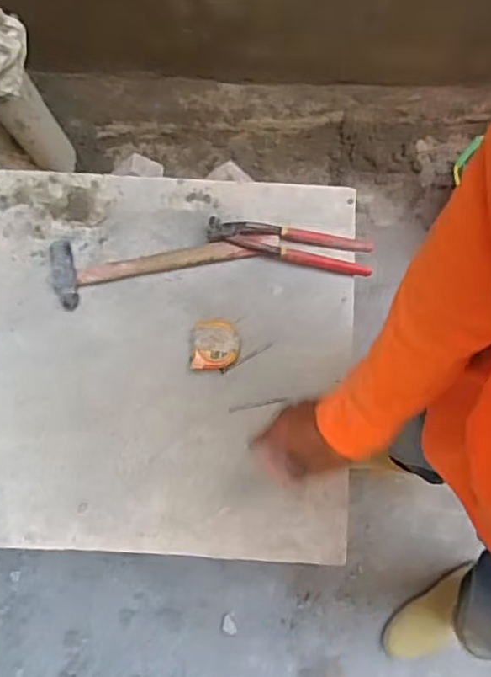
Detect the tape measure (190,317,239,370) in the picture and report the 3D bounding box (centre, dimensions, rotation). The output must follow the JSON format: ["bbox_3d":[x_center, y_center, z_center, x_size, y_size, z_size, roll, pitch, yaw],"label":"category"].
[{"bbox_3d":[-0.039,0.010,0.823,0.060,0.043,0.063,3,80,0],"label":"tape measure"}]

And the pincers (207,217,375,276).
[{"bbox_3d":[0.062,-0.130,0.850,0.221,0.032,0.048,11,80,2],"label":"pincers"}]

